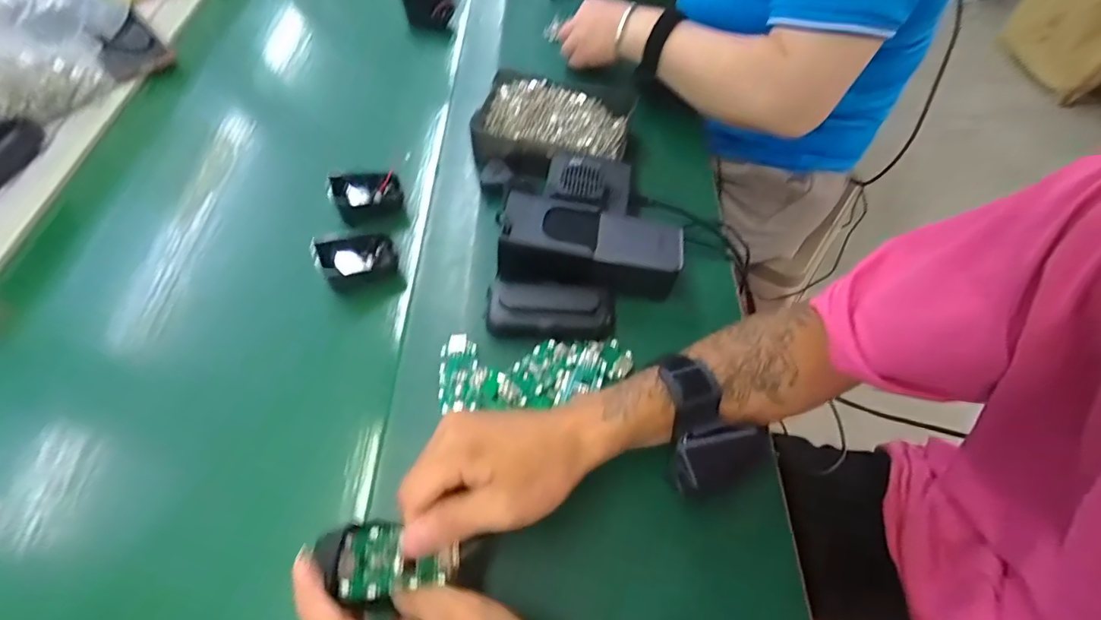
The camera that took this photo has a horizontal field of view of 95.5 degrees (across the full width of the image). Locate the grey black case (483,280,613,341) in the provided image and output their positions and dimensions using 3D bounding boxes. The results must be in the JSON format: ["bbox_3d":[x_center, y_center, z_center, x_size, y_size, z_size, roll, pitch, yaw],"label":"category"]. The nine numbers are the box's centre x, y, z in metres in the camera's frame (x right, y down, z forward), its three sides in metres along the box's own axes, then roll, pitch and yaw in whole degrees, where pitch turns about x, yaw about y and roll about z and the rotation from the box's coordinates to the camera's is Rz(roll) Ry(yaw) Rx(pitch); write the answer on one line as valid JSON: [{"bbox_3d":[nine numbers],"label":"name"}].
[{"bbox_3d":[0.000,-0.005,0.423,0.107,0.022,0.049,0,57,1],"label":"grey black case"}]

